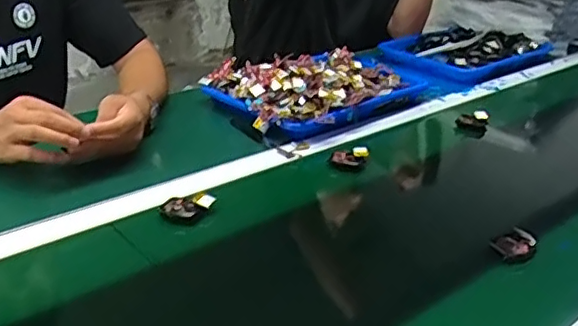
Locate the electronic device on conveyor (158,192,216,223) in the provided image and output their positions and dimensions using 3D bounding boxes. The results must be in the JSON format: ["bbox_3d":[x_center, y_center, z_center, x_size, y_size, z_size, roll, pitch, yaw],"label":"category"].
[{"bbox_3d":[-0.115,0.051,0.673,0.061,0.018,0.031,-7,29,-18],"label":"electronic device on conveyor"}]

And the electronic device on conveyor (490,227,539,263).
[{"bbox_3d":[0.242,0.088,0.633,0.041,0.020,0.033,-9,30,-21],"label":"electronic device on conveyor"}]

